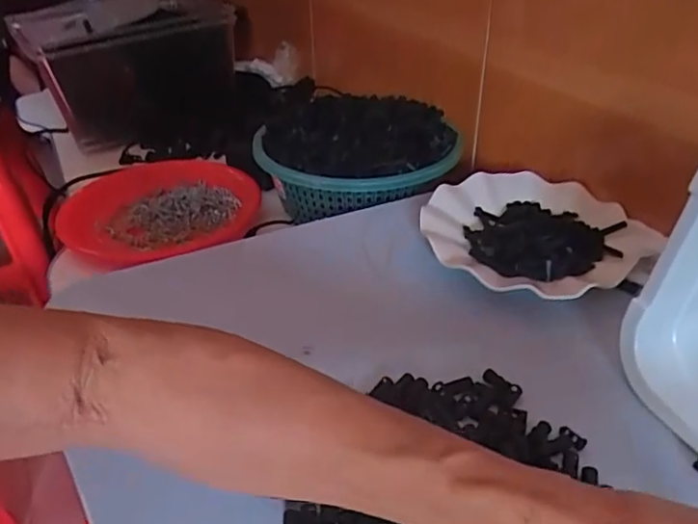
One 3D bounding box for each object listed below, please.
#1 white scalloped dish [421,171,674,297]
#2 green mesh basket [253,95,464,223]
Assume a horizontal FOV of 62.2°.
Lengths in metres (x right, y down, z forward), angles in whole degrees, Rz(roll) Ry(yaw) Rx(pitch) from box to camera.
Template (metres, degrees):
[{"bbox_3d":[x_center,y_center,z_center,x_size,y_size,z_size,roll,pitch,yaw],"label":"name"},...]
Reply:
[{"bbox_3d":[0.155,-0.027,0.512,0.162,0.024,0.175,-1,35,1],"label":"white scalloped dish"},{"bbox_3d":[0.005,-0.125,0.664,0.204,0.088,0.224,-19,39,-23],"label":"green mesh basket"}]

